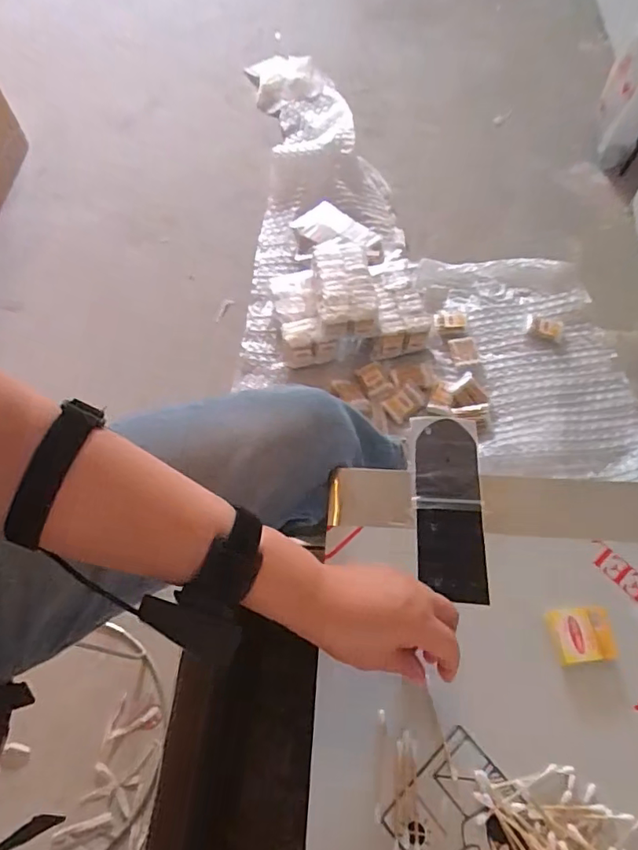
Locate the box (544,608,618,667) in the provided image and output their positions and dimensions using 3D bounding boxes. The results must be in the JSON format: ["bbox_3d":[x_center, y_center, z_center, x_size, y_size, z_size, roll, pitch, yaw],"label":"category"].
[{"bbox_3d":[0.217,0.173,0.428,0.051,0.013,0.040,-7,61,-1],"label":"box"}]

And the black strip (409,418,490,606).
[{"bbox_3d":[0.122,0.072,0.497,0.065,0.009,0.179,2,61,4],"label":"black strip"}]

